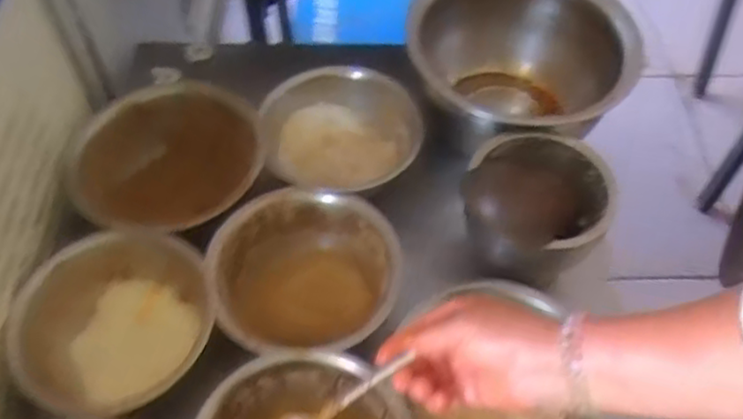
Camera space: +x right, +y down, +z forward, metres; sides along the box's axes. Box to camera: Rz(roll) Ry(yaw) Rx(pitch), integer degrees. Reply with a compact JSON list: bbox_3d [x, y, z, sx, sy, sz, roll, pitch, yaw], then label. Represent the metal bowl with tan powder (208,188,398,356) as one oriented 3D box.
[{"bbox_3d":[-0.068,0.075,0.730,0.190,0.094,0.174,0,55,0],"label":"metal bowl with tan powder"}]

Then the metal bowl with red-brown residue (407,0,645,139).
[{"bbox_3d":[0.182,-0.159,0.861,0.256,0.168,0.264,0,55,0],"label":"metal bowl with red-brown residue"}]

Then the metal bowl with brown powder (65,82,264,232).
[{"bbox_3d":[-0.229,-0.036,0.824,0.208,0.139,0.190,0,55,0],"label":"metal bowl with brown powder"}]

